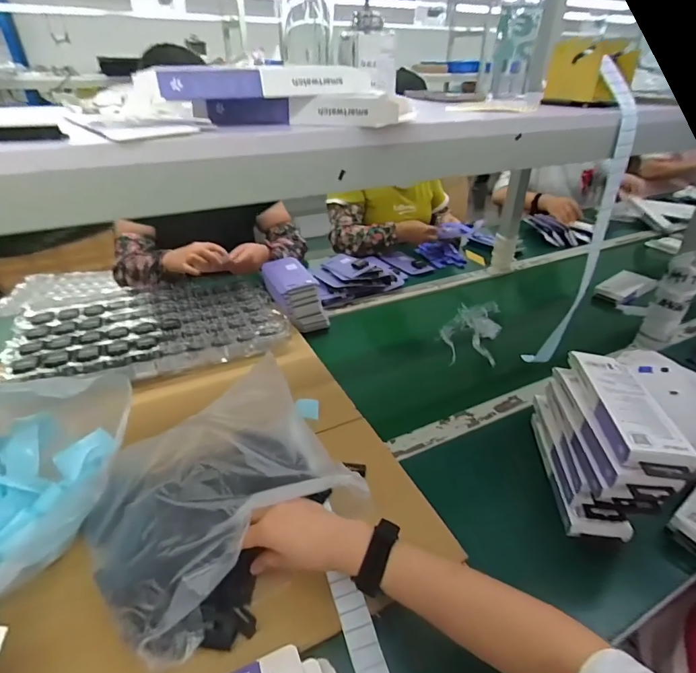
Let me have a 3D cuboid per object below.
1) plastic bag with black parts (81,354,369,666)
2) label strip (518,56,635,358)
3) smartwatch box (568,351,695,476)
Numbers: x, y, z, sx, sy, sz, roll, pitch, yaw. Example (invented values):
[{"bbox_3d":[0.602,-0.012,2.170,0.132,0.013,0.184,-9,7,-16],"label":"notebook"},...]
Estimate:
[{"bbox_3d":[-0.145,0.184,0.503,0.225,0.094,0.285,28,42,36],"label":"plastic bag with black parts"},{"bbox_3d":[0.365,-0.147,0.676,0.069,0.489,0.101,18,37,25],"label":"label strip"},{"bbox_3d":[0.337,0.080,0.519,0.074,0.027,0.197,2,33,3],"label":"smartwatch box"}]

